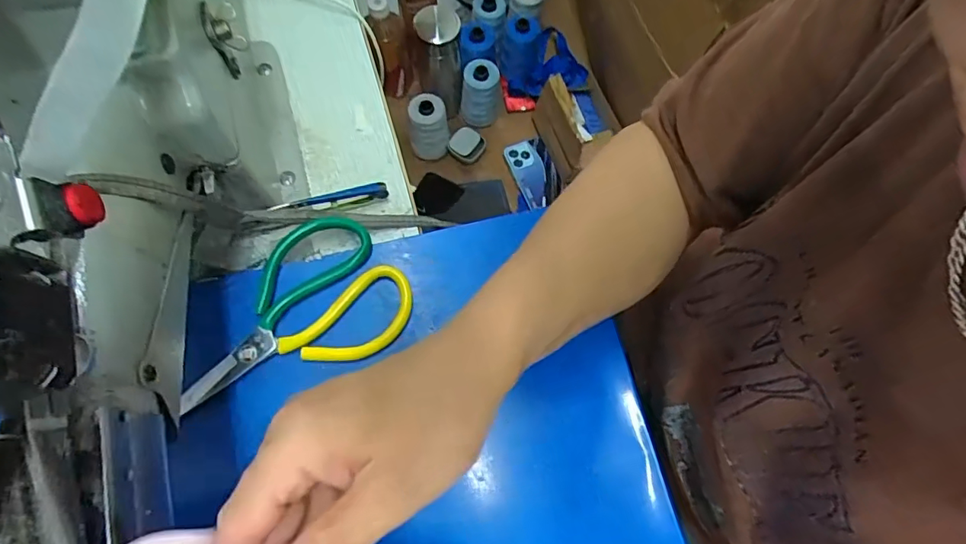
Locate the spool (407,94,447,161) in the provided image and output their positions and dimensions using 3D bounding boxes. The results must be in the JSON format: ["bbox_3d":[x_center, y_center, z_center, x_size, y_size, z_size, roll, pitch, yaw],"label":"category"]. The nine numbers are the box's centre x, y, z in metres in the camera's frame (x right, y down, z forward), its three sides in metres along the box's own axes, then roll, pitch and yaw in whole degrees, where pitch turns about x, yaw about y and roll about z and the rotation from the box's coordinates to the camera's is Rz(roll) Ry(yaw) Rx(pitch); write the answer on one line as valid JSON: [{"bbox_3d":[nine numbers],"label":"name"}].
[{"bbox_3d":[-0.088,-0.239,0.849,0.062,0.107,0.054,-2,72,-3],"label":"spool"}]

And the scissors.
[{"bbox_3d":[-0.146,0.026,0.384,0.173,0.016,0.107,-21,74,-9],"label":"scissors"}]

